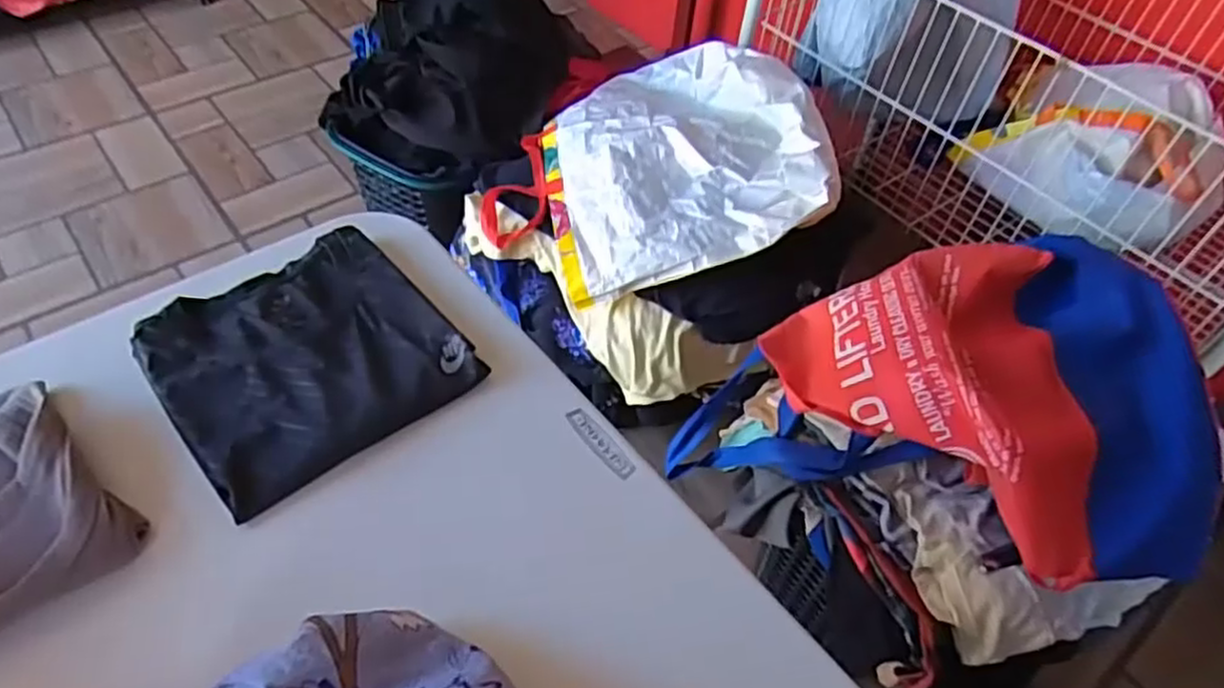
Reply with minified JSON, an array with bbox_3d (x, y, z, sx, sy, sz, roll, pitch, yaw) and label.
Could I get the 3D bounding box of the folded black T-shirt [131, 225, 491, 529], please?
[{"bbox_3d":[-0.259,0.006,0.645,0.224,0.017,0.219,-33,61,-28],"label":"folded black T-shirt"}]

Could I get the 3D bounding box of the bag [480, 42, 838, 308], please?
[{"bbox_3d":[0.057,-0.302,1.187,0.512,0.076,0.497,-10,53,7],"label":"bag"}]

